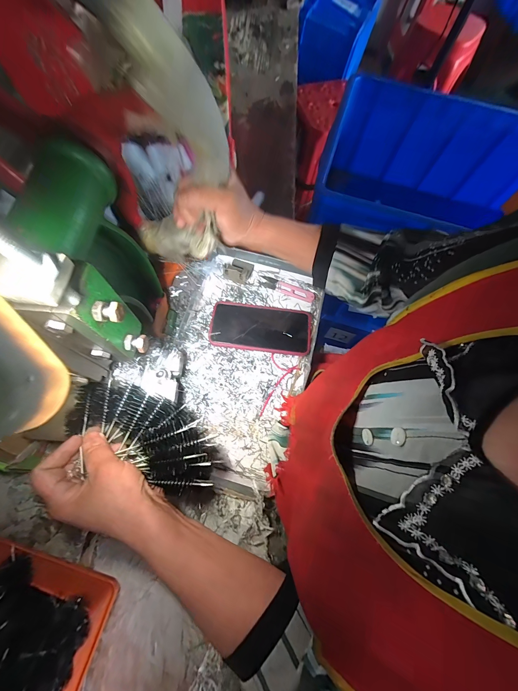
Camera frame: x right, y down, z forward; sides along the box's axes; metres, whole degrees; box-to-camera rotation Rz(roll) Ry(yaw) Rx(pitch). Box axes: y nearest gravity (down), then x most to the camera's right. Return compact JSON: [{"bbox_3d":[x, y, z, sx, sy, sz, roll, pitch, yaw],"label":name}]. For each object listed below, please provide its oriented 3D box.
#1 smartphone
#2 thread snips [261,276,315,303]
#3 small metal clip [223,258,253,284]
[{"bbox_3d":[0.004,-0.029,0.447,0.160,0.018,0.079,5,69,0],"label":"smartphone"},{"bbox_3d":[0.050,-0.100,0.486,0.098,0.004,0.024,21,70,5],"label":"thread snips"},{"bbox_3d":[-0.036,-0.136,0.477,0.043,0.033,0.043,17,70,4],"label":"small metal clip"}]

